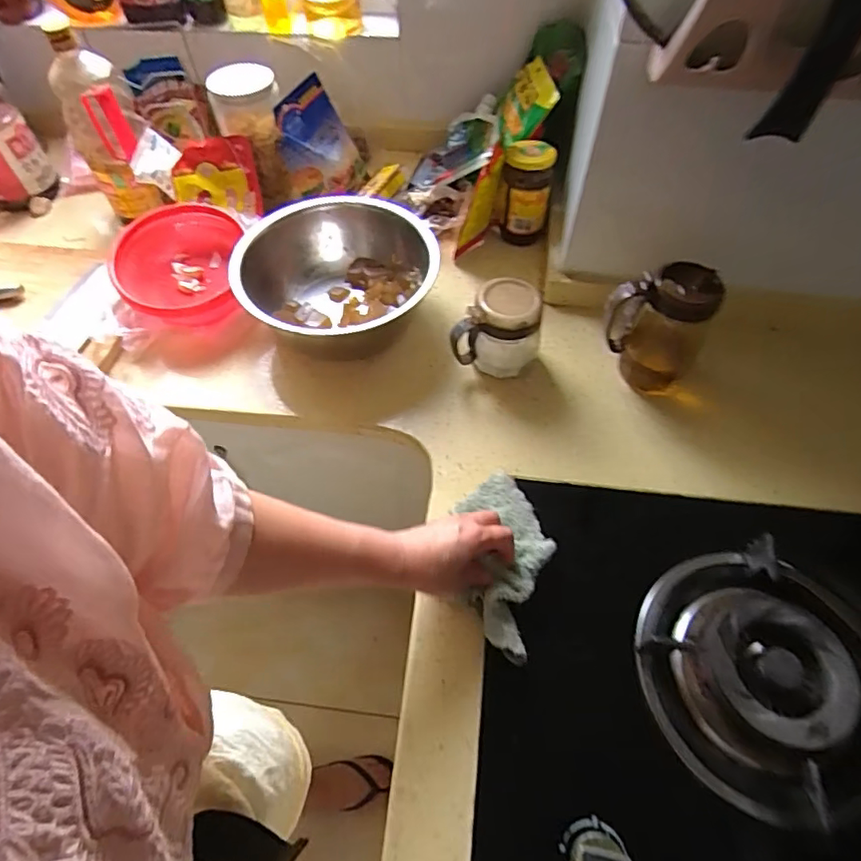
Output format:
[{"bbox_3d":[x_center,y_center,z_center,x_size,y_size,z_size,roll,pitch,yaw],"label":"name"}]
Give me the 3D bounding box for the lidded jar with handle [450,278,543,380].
[{"bbox_3d":[0.079,-0.122,0.663,0.105,0.093,0.074,1,57,3],"label":"lidded jar with handle"}]

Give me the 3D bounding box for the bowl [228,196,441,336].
[{"bbox_3d":[-0.119,-0.190,0.724,0.248,0.105,0.243,-1,57,1],"label":"bowl"}]

